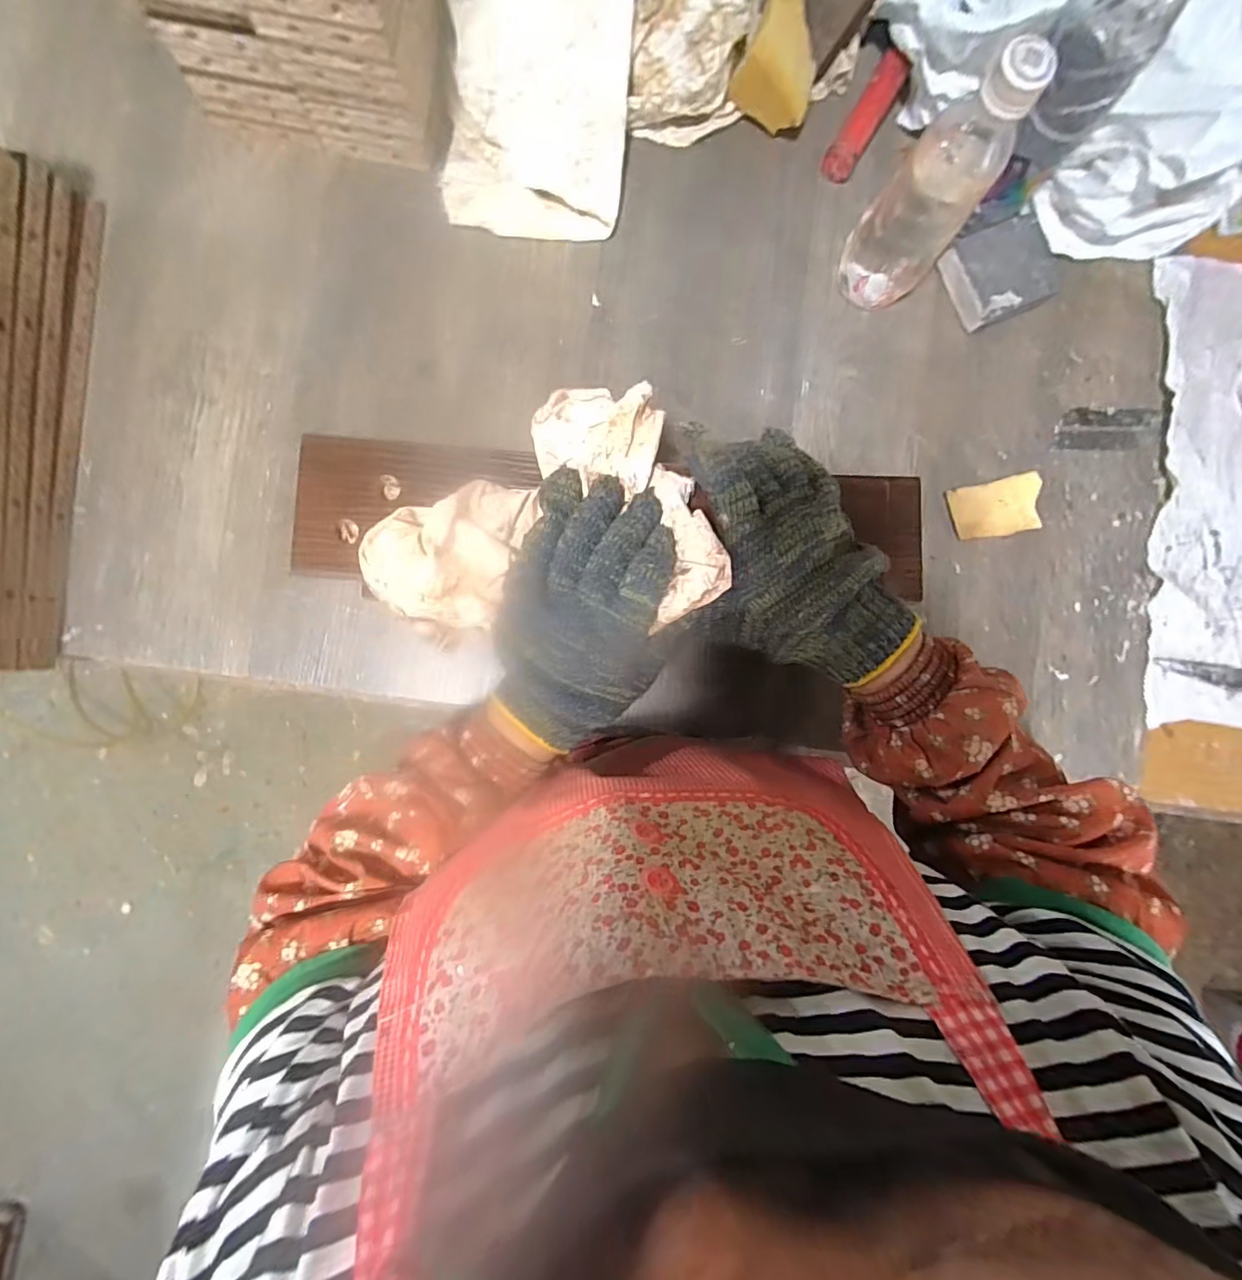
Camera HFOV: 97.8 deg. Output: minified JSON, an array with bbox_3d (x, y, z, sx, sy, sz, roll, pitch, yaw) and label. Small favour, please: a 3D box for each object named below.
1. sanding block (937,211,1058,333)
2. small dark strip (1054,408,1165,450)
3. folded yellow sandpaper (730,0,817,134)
[{"bbox_3d":[0.315,-0.305,0.449,0.079,0.023,0.073,-23,91,-4],"label":"sanding block"},{"bbox_3d":[0.418,-0.181,0.466,0.095,0.007,0.035,-3,89,-4],"label":"small dark strip"},{"bbox_3d":[0.126,-0.445,0.419,0.060,0.021,0.069,20,126,-22],"label":"folded yellow sandpaper"}]

